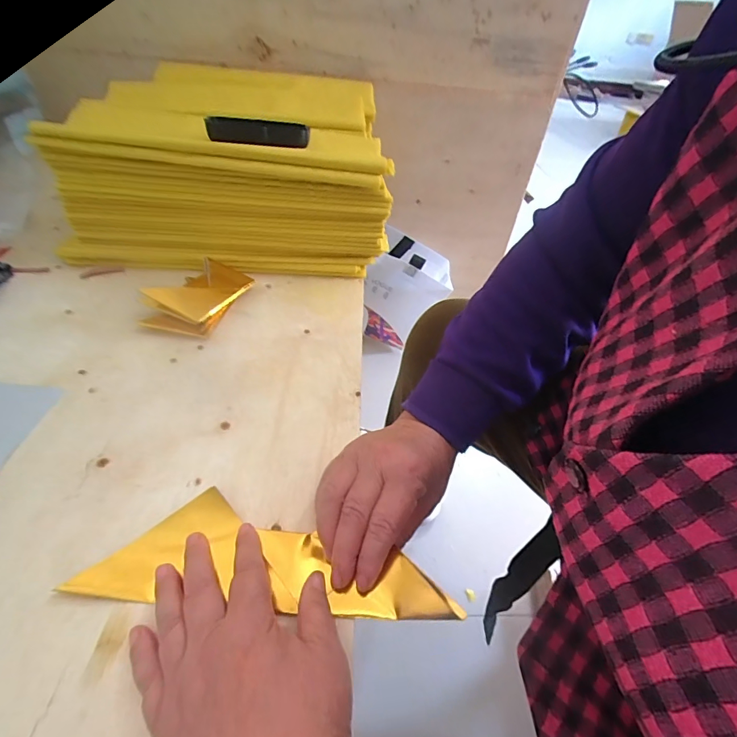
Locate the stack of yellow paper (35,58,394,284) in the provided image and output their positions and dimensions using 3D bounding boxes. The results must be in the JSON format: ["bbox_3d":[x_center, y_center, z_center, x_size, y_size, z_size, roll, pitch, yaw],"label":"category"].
[{"bbox_3d":[-0.177,-0.313,0.603,0.378,0.147,0.408,0,44,-6],"label":"stack of yellow paper"}]

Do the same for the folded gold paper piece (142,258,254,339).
[{"bbox_3d":[-0.184,-0.084,0.446,0.080,0.036,0.115,14,45,9],"label":"folded gold paper piece"}]

